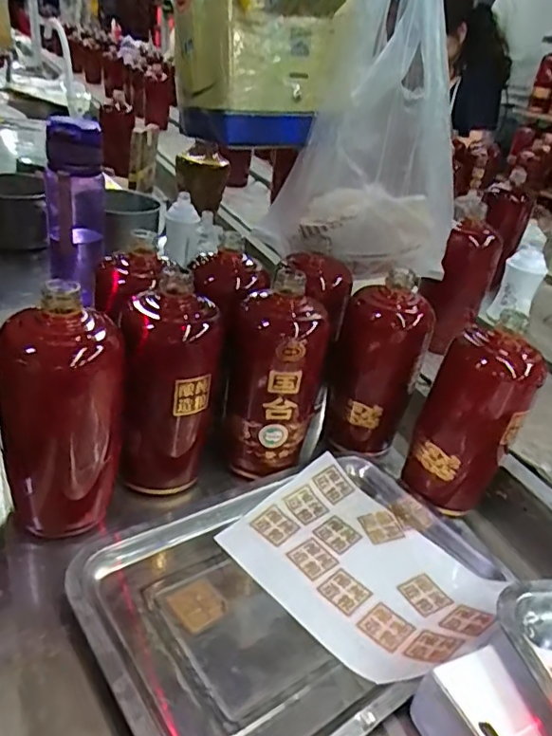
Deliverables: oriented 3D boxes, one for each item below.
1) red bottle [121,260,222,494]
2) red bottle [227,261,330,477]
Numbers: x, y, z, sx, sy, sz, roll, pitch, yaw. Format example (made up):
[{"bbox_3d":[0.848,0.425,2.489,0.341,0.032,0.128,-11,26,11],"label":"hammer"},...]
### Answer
[{"bbox_3d":[-0.086,0.016,0.468,0.078,0.163,0.076,4,32,-7],"label":"red bottle"},{"bbox_3d":[0.001,0.010,0.505,0.081,0.180,0.073,1,33,-13],"label":"red bottle"}]

